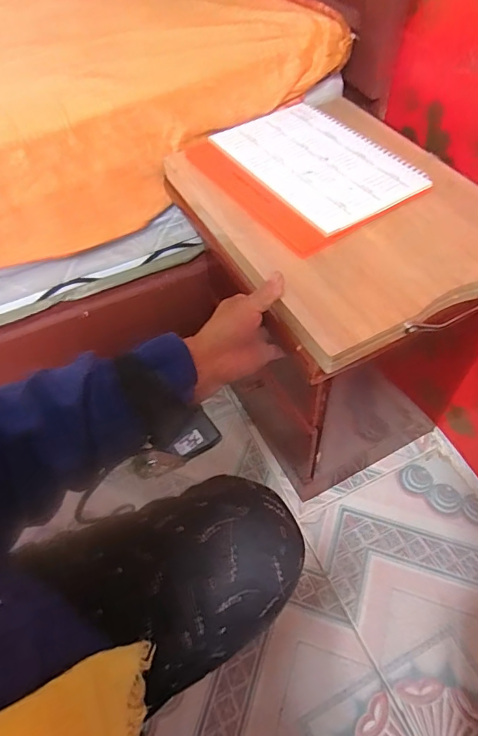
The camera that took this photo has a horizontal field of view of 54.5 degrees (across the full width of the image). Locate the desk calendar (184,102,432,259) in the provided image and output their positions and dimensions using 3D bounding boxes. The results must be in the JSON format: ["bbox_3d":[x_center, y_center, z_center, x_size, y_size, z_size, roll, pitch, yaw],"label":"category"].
[{"bbox_3d":[0.085,-0.257,0.586,0.204,0.013,0.257,-27,58,-16],"label":"desk calendar"}]

